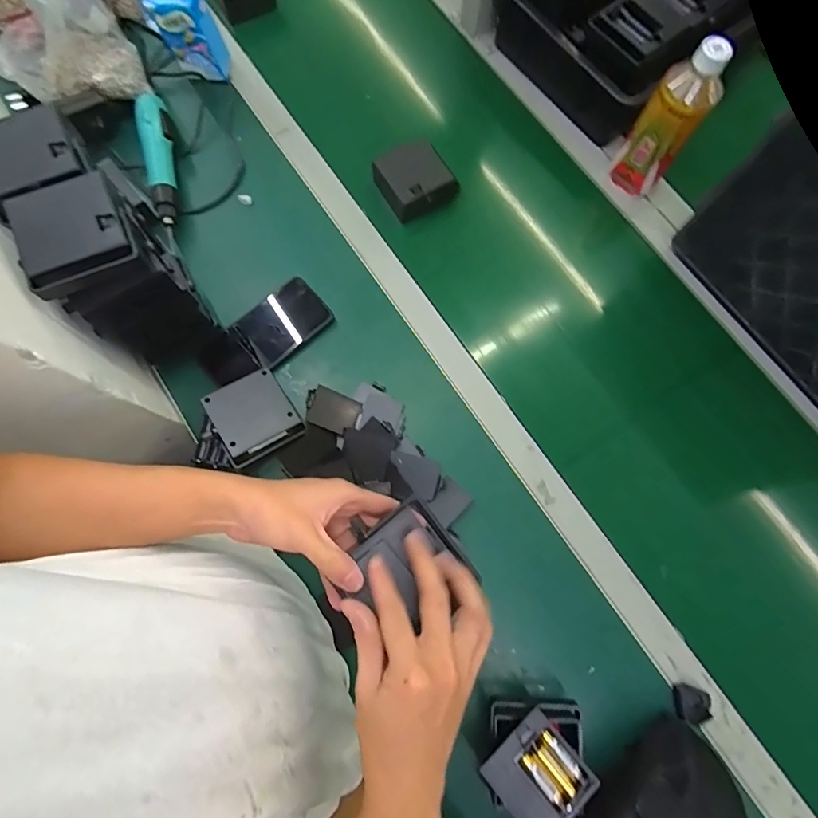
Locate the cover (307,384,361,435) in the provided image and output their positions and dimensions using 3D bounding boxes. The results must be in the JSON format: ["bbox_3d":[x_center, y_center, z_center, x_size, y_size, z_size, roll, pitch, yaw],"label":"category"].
[{"bbox_3d":[-0.090,0.002,0.552,0.064,0.007,0.045,23,72,-26],"label":"cover"}]

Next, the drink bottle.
[{"bbox_3d":[0.312,-0.342,0.567,0.064,0.173,0.054,32,78,6],"label":"drink bottle"}]

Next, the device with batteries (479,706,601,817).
[{"bbox_3d":[0.122,0.342,0.435,0.078,0.023,0.078,-39,80,-9],"label":"device with batteries"}]

